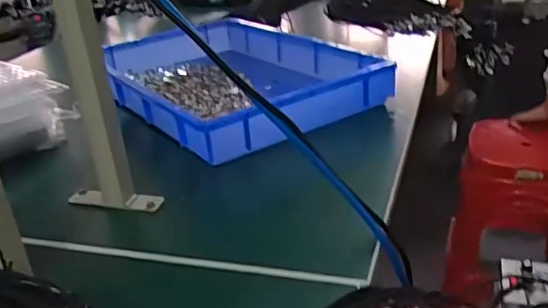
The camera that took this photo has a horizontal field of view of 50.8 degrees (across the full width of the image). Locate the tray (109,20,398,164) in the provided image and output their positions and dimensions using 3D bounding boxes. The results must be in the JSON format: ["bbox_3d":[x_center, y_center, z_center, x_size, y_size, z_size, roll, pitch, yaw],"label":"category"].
[{"bbox_3d":[-0.101,-0.150,1.067,0.370,0.068,0.562,-22,30,-30],"label":"tray"}]

